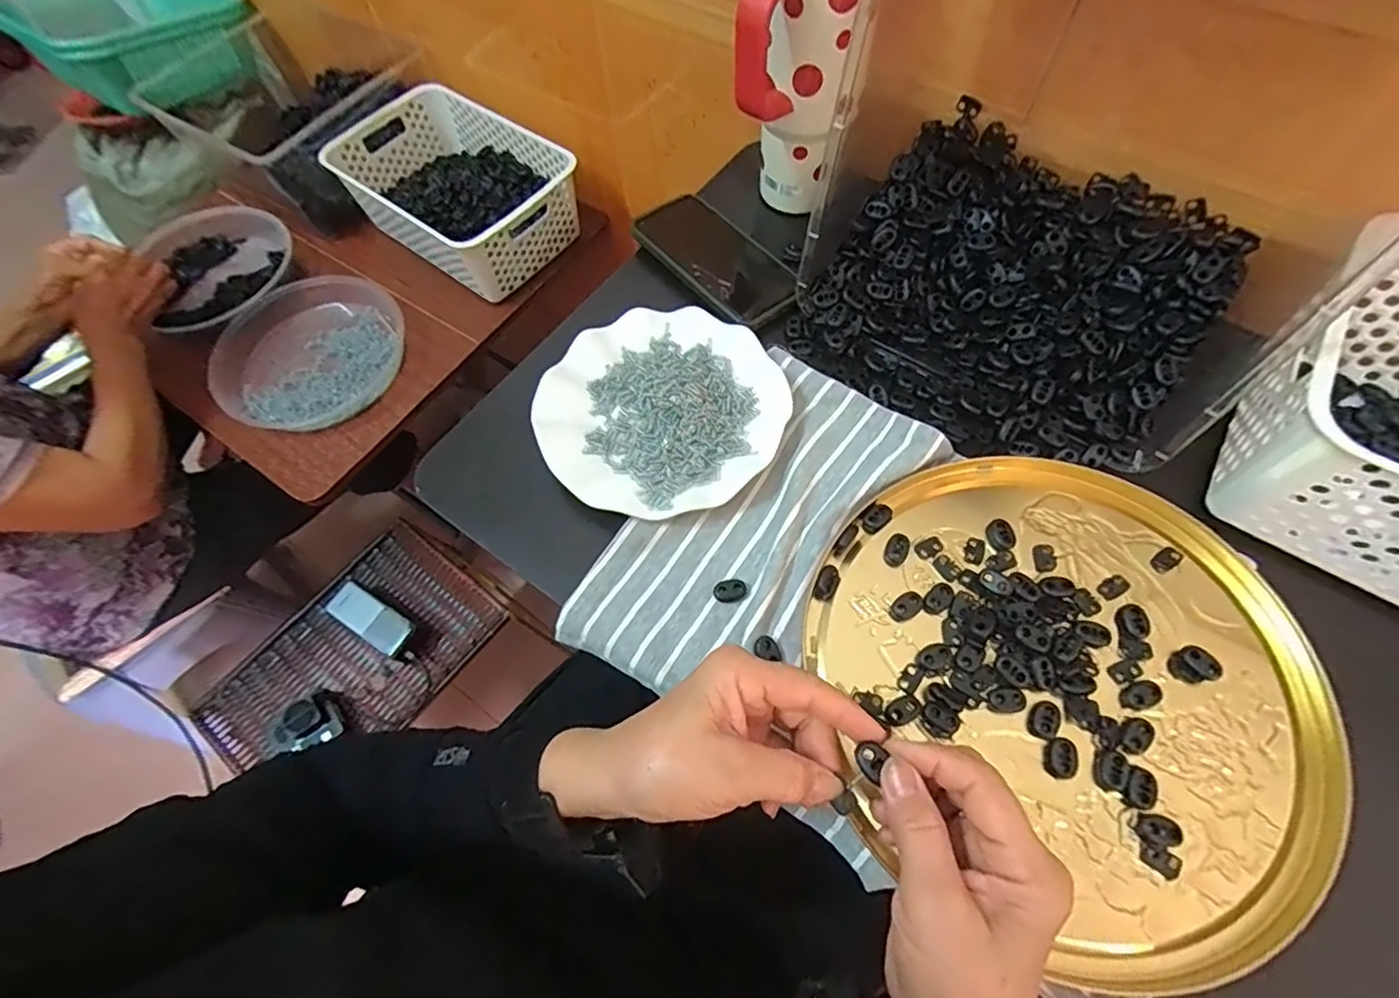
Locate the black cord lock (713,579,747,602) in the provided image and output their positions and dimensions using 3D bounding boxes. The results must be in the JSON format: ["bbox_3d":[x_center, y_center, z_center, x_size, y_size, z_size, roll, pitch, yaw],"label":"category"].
[{"bbox_3d":[0.021,0.061,0.397,0.021,0.006,0.013,-15,64,-3],"label":"black cord lock"}]

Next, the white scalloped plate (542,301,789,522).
[{"bbox_3d":[-0.027,-0.069,0.453,0.175,0.023,0.182,-1,64,3],"label":"white scalloped plate"}]

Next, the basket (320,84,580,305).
[{"bbox_3d":[-0.326,-0.427,0.825,0.313,0.108,0.212,36,72,19],"label":"basket"}]

